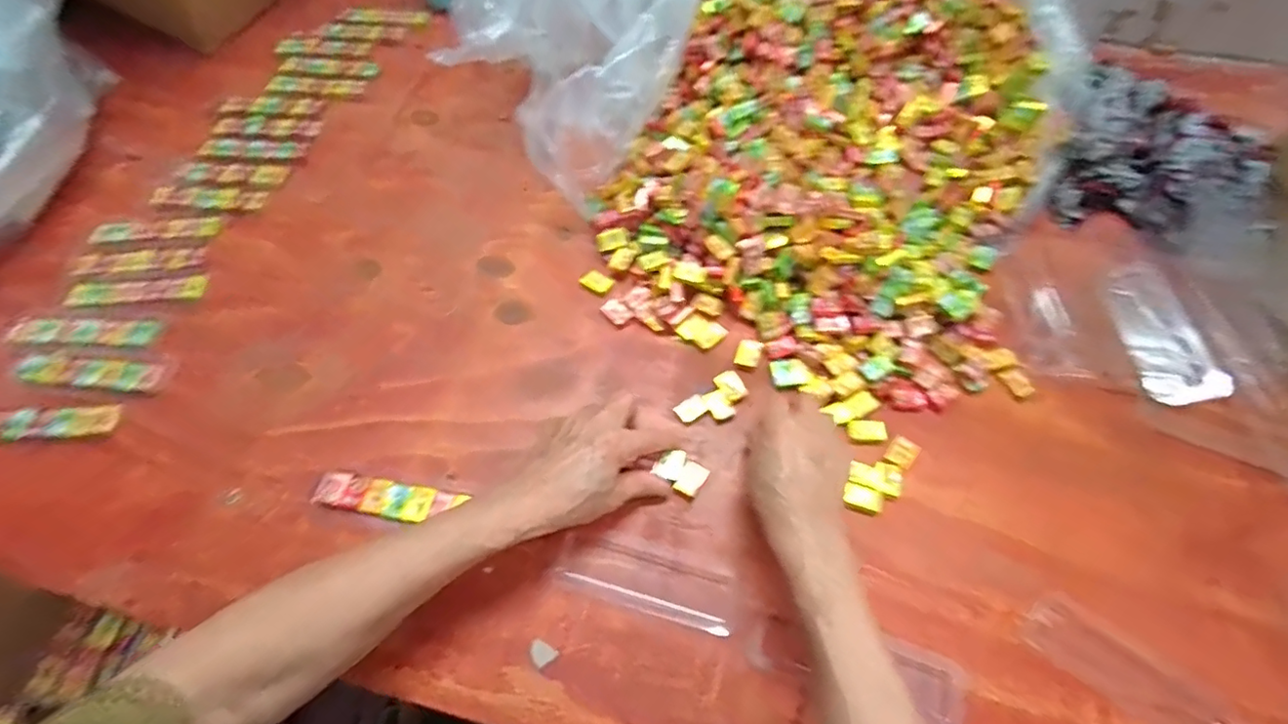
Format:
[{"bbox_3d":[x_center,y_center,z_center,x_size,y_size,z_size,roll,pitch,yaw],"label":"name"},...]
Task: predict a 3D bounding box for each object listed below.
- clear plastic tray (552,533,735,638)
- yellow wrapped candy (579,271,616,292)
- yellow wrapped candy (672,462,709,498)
[{"bbox_3d":[0.001,0.159,0.418,0.124,0.011,0.042,14,62,8],"label":"clear plastic tray"},{"bbox_3d":[-0.044,-0.077,0.549,0.025,0.008,0.024,30,65,16],"label":"yellow wrapped candy"},{"bbox_3d":[0.038,0.093,0.457,0.020,0.005,0.026,28,65,15],"label":"yellow wrapped candy"}]

